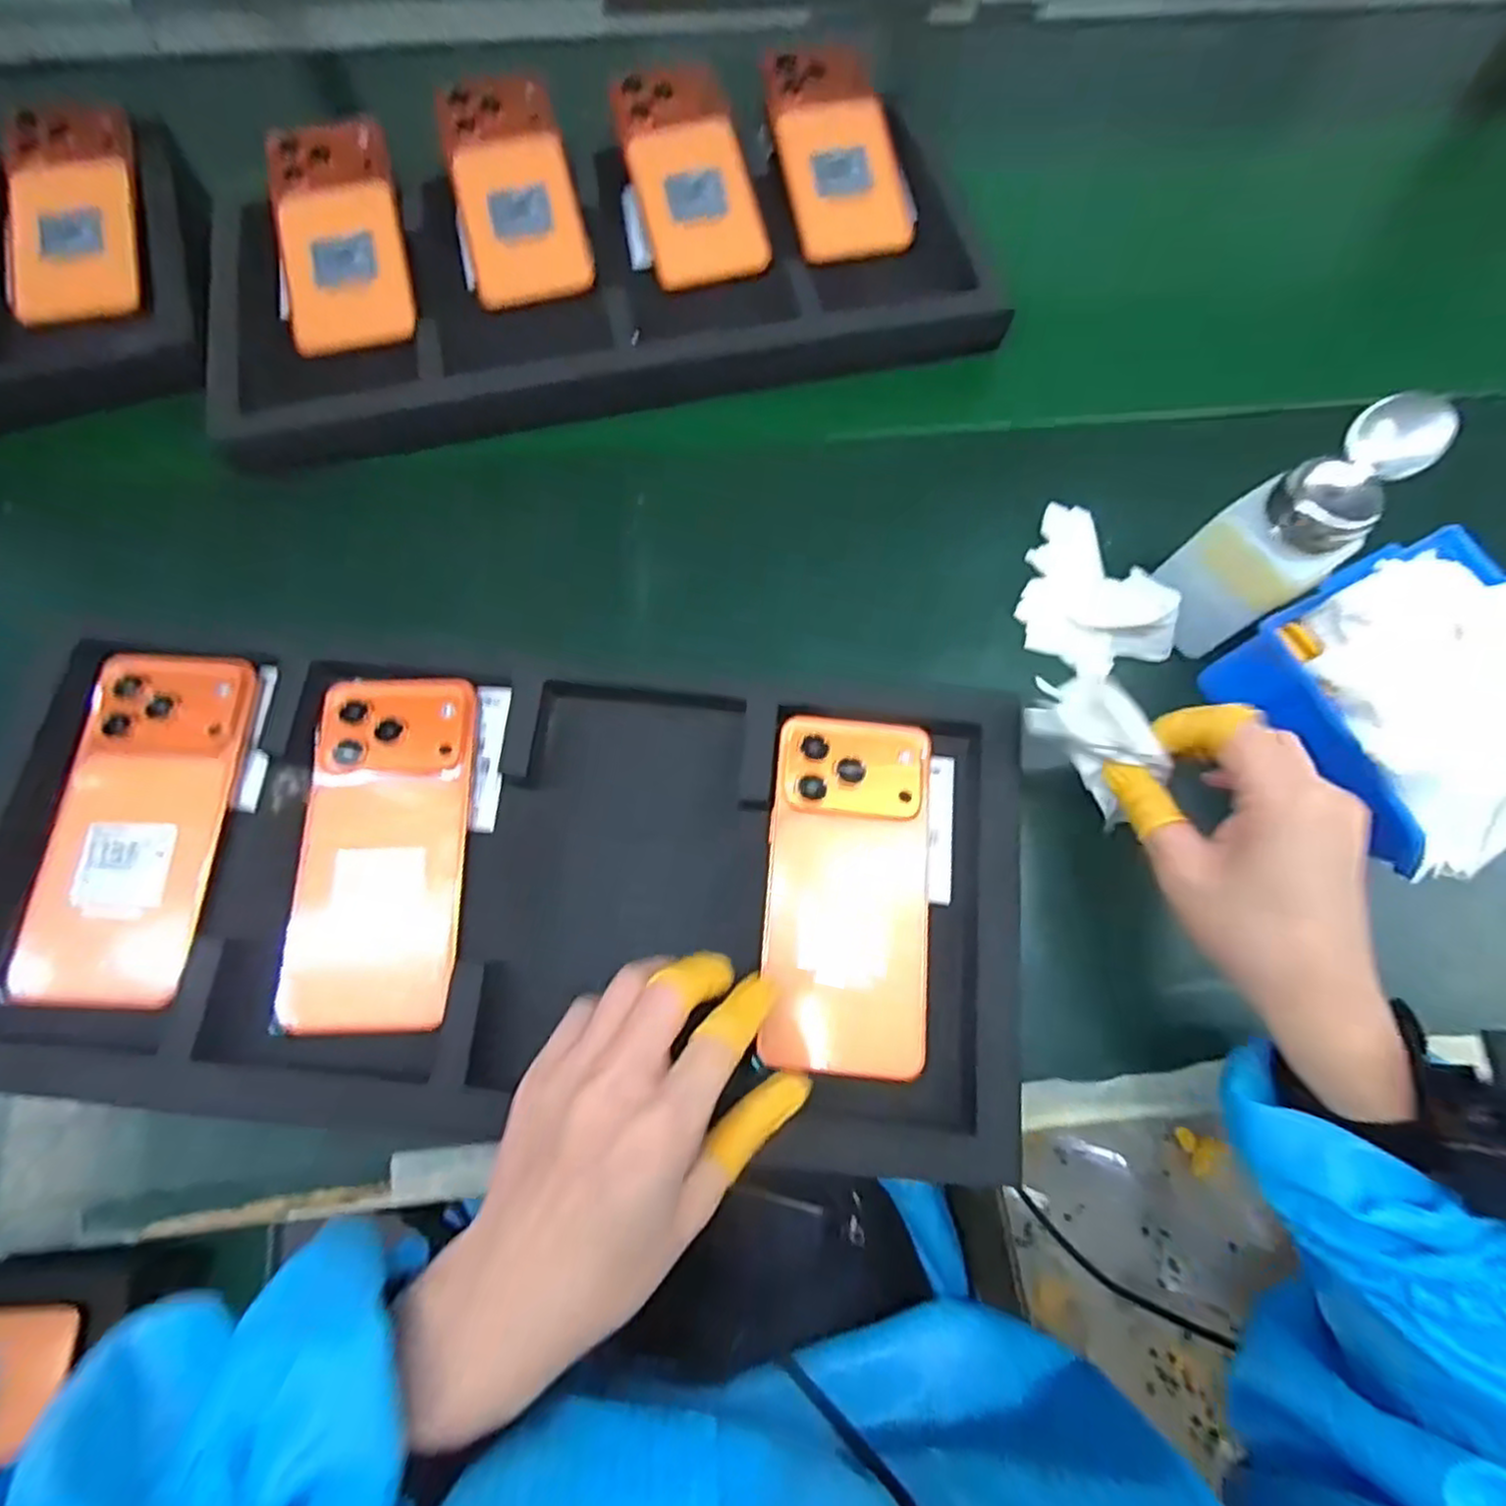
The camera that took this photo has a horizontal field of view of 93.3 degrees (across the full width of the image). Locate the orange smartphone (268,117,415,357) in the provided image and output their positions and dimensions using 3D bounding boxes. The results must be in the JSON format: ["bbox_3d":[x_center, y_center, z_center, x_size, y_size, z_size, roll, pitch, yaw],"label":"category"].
[{"bbox_3d":[-0.263,-0.326,0.450,0.075,0.014,0.172,-11,81,-7],"label":"orange smartphone"}]

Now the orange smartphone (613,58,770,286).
[{"bbox_3d":[-0.040,-0.379,0.465,0.077,0.006,0.159,-14,84,-6],"label":"orange smartphone"}]

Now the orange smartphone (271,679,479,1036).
[{"bbox_3d":[-0.174,0.043,0.337,0.074,0.014,0.165,0,72,-1],"label":"orange smartphone"}]

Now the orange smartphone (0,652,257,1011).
[{"bbox_3d":[-0.295,0.031,0.337,0.072,0.008,0.168,2,72,0],"label":"orange smartphone"}]

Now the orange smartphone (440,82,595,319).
[{"bbox_3d":[-0.152,-0.360,0.457,0.075,0.011,0.150,-12,86,-5],"label":"orange smartphone"}]

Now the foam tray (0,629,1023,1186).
[{"bbox_3d":[-0.113,0.059,0.328,0.470,0.025,0.212,4,72,0],"label":"foam tray"}]

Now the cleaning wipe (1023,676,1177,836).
[{"bbox_3d":[0.154,-0.004,0.321,0.067,0.056,0.027,35,74,10],"label":"cleaning wipe"}]

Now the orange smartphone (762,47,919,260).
[{"bbox_3d":[0.056,-0.402,0.477,0.075,0.007,0.153,-12,86,1],"label":"orange smartphone"}]

